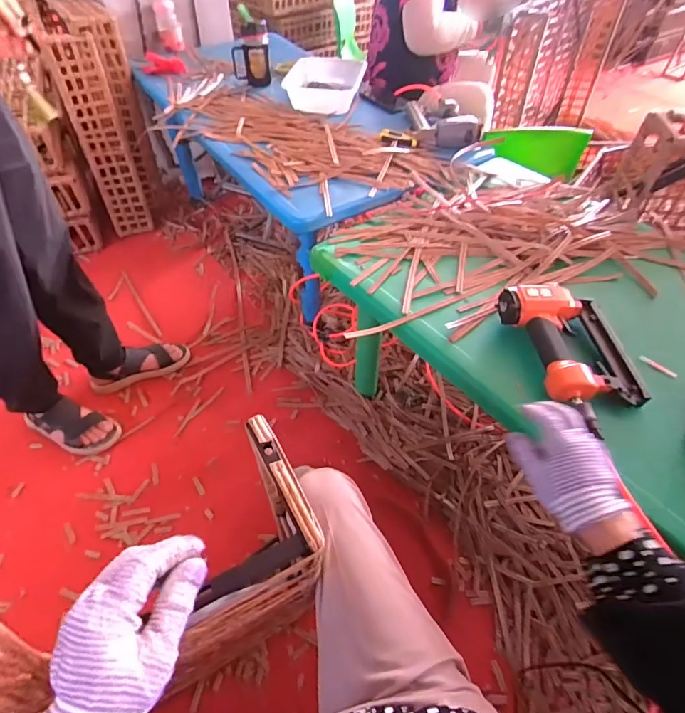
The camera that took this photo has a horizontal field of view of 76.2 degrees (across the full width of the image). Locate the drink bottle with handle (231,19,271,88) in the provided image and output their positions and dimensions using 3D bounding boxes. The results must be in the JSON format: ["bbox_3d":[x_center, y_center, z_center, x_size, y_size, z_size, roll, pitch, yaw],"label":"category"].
[{"bbox_3d":[-0.283,-0.933,1.349,0.116,0.152,0.088,-8,51,-7],"label":"drink bottle with handle"}]

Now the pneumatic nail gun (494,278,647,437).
[{"bbox_3d":[0.335,-0.025,0.638,0.143,0.049,0.208,-4,49,-3],"label":"pneumatic nail gun"}]

